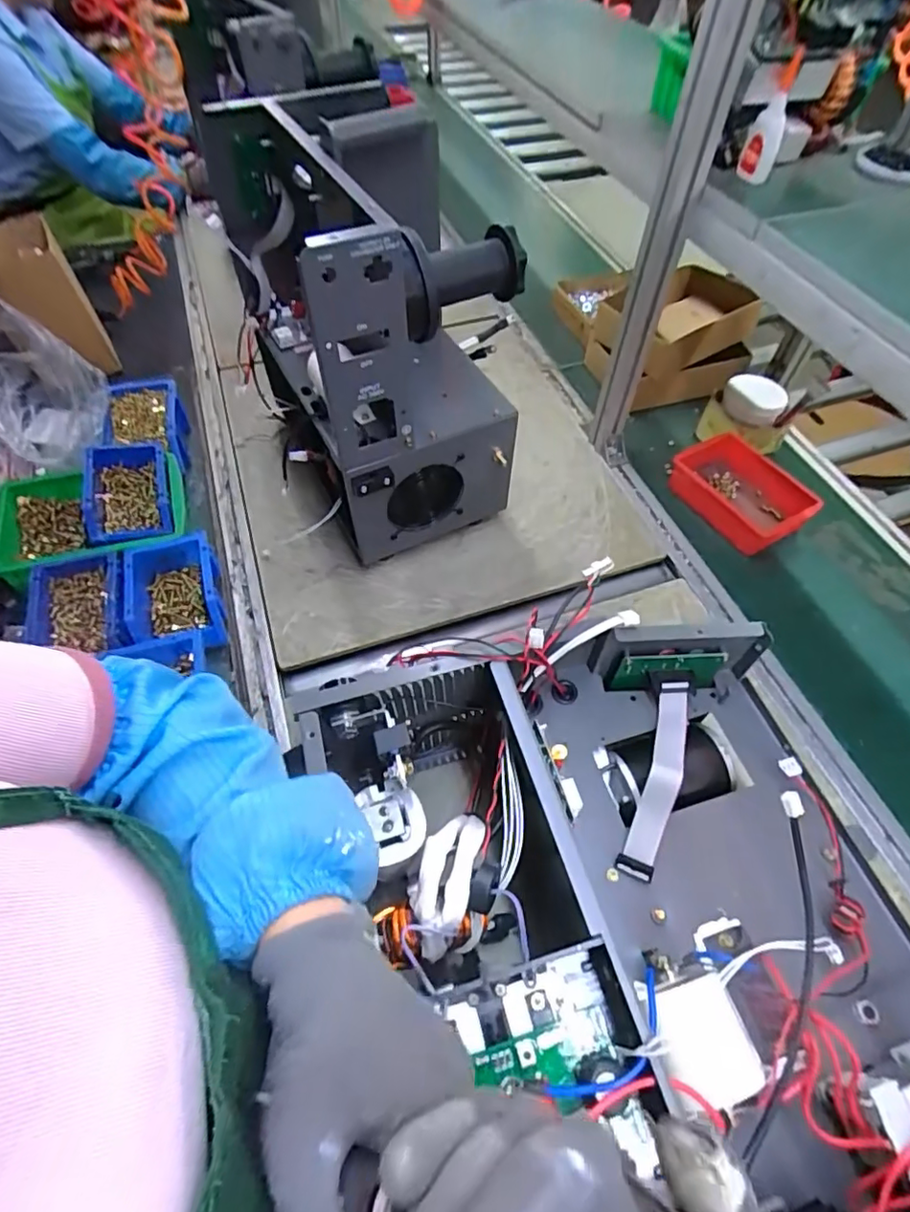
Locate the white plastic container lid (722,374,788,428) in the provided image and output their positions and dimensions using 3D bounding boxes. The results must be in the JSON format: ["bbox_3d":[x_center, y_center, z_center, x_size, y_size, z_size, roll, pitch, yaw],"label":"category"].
[{"bbox_3d":[0.507,-0.349,0.950,0.096,0.036,0.088,0,56,0],"label":"white plastic container lid"}]

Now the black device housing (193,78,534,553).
[{"bbox_3d":[-0.116,-0.368,0.759,0.237,0.420,0.417,-23,59,-15],"label":"black device housing"}]

